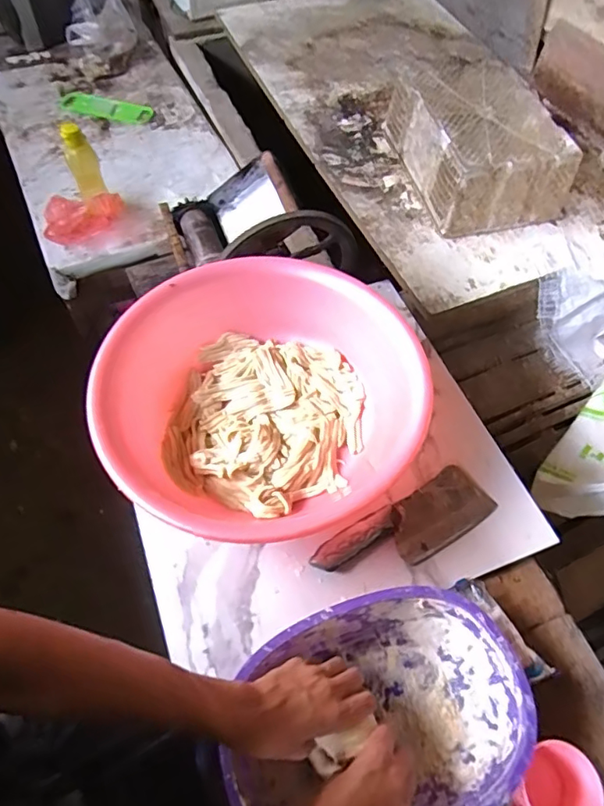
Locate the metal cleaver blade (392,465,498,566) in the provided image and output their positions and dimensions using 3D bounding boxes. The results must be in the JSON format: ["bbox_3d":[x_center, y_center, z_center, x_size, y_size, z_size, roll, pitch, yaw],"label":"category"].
[{"bbox_3d":[0.177,0.143,0.689,0.147,0.012,0.078,-29,63,-21],"label":"metal cleaver blade"}]

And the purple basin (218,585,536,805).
[{"bbox_3d":[0.074,0.329,0.551,0.300,0.081,0.214,-17,60,-14],"label":"purple basin"}]

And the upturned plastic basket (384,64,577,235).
[{"bbox_3d":[0.435,-0.680,1.373,0.299,0.181,0.468,-9,58,-10],"label":"upturned plastic basket"}]

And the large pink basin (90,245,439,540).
[{"bbox_3d":[-0.050,-0.015,0.712,0.392,0.114,0.427,2,57,-3],"label":"large pink basin"}]

